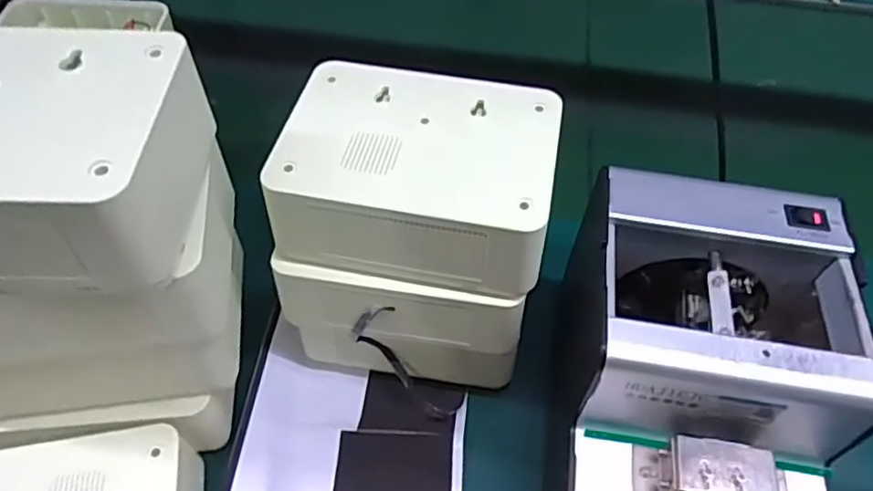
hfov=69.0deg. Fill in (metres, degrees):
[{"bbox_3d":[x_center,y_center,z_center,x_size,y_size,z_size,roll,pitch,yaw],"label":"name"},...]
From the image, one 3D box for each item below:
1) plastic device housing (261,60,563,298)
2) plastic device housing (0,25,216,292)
[{"bbox_3d":[-0.009,-0.037,0.339,0.136,0.051,0.106,10,51,7],"label":"plastic device housing"},{"bbox_3d":[-0.173,-0.035,0.257,0.138,0.053,0.105,1,51,-1],"label":"plastic device housing"}]

